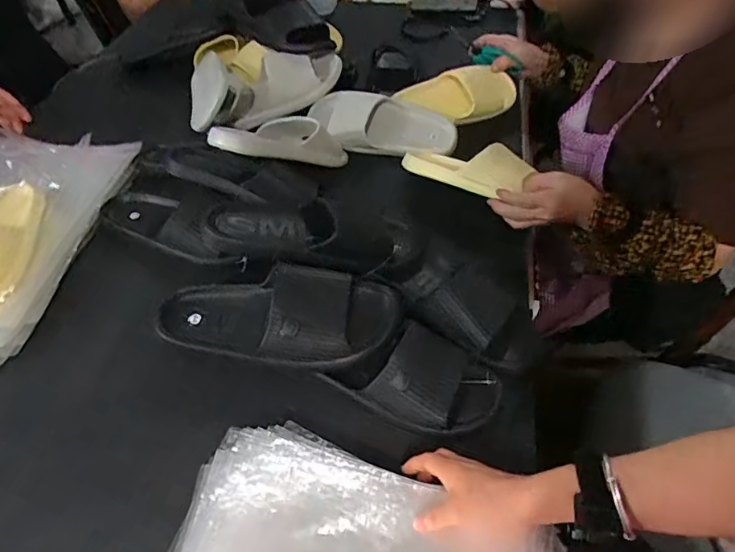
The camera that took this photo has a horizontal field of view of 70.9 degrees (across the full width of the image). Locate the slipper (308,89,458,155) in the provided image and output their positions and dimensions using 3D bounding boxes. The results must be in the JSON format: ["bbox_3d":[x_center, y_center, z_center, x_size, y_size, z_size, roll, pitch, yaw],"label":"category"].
[{"bbox_3d":[0.032,-0.279,0.951,0.262,0.073,0.096,10,50,-3],"label":"slipper"}]

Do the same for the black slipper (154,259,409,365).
[{"bbox_3d":[-0.107,0.049,0.620,0.297,0.075,0.112,0,49,-2],"label":"black slipper"}]

